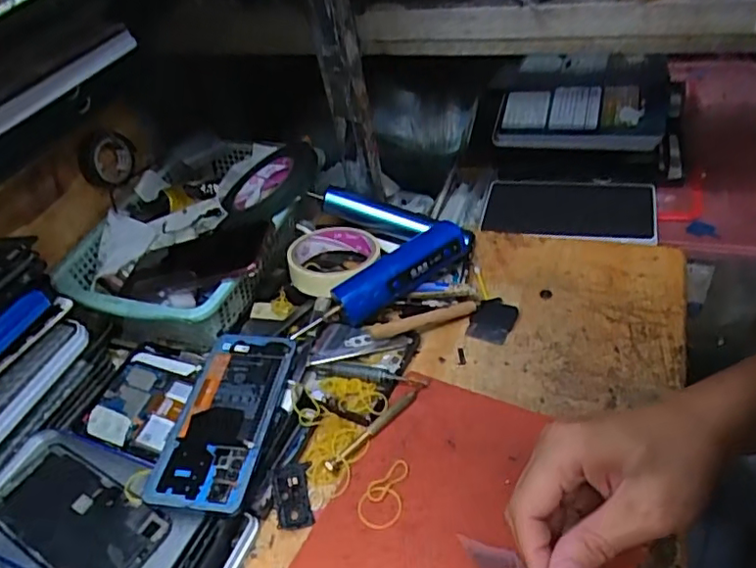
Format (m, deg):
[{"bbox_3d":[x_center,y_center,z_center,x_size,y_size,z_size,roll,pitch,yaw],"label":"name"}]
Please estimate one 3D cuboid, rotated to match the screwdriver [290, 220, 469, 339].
[{"bbox_3d":[0.008,-0.003,0.546,0.189,0.048,0.049,-32,50,-8],"label":"screwdriver"}]

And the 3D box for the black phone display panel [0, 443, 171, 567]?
[{"bbox_3d":[-0.215,0.164,0.419,0.137,0.009,0.063,17,50,28],"label":"black phone display panel"}]

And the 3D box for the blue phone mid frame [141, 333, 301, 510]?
[{"bbox_3d":[-0.117,0.099,0.455,0.071,0.009,0.153,5,46,8],"label":"blue phone mid frame"}]

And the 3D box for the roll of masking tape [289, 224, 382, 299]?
[{"bbox_3d":[-0.043,-0.028,0.578,0.086,0.026,0.082,-6,43,6],"label":"roll of masking tape"}]

